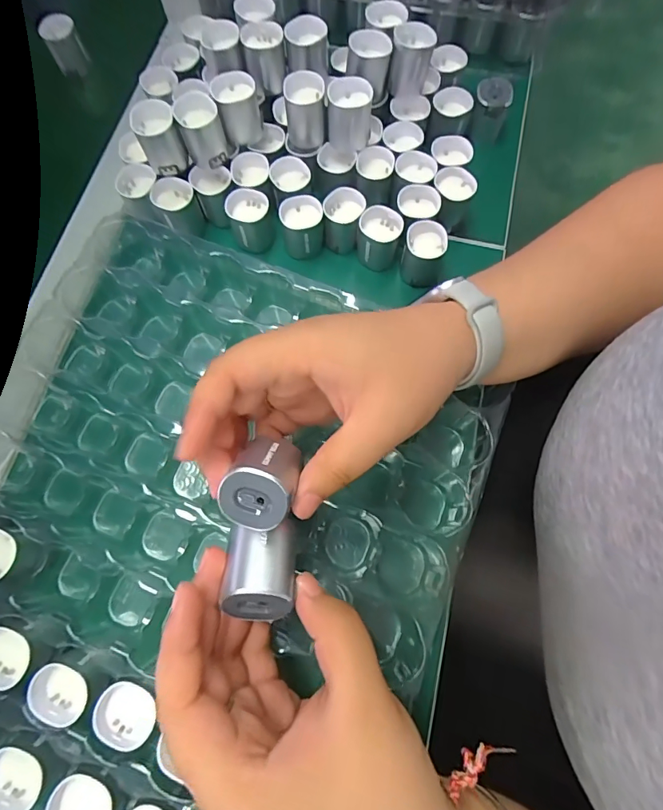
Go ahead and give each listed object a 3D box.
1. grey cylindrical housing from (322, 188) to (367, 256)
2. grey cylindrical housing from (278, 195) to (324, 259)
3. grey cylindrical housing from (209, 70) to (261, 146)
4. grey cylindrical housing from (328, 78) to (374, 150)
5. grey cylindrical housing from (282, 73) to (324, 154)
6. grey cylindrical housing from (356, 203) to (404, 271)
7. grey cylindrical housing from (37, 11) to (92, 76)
[{"bbox_3d":[0.009,-0.135,0.328,0.029,0.033,0.028,-2,72,0],"label":"grey cylindrical housing"},{"bbox_3d":[-0.021,-0.129,0.326,0.030,0.029,0.033,0,72,1],"label":"grey cylindrical housing"},{"bbox_3d":[-0.066,-0.209,0.318,0.029,0.040,0.027,0,72,1],"label":"grey cylindrical housing"},{"bbox_3d":[0.013,-0.203,0.316,0.030,0.039,0.025,8,72,3],"label":"grey cylindrical housing"},{"bbox_3d":[-0.018,-0.207,0.318,0.027,0.040,0.026,0,72,1],"label":"grey cylindrical housing"},{"bbox_3d":[0.035,-0.120,0.326,0.031,0.036,0.030,0,72,1],"label":"grey cylindrical housing"},{"bbox_3d":[-0.241,-0.326,0.403,0.030,0.034,0.028,0,72,1],"label":"grey cylindrical housing"}]

